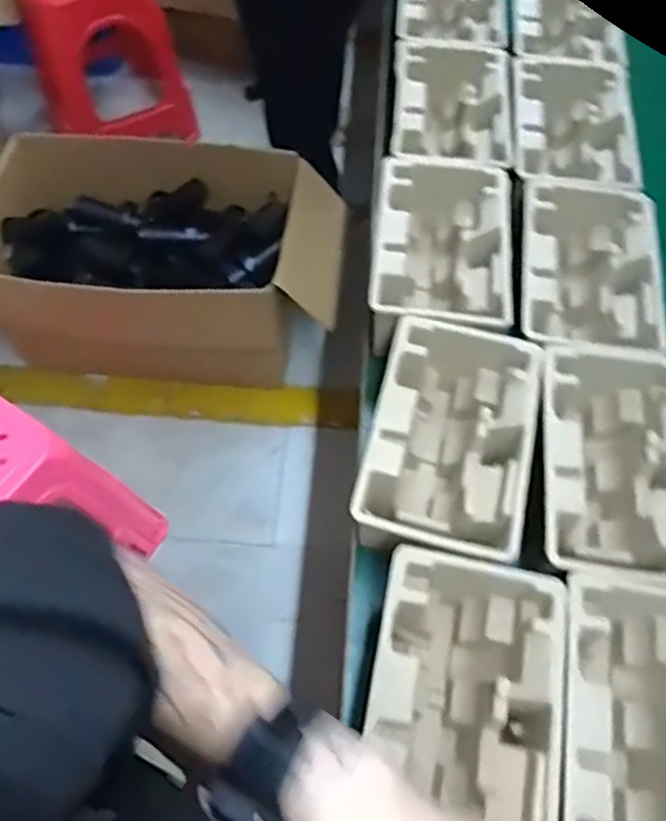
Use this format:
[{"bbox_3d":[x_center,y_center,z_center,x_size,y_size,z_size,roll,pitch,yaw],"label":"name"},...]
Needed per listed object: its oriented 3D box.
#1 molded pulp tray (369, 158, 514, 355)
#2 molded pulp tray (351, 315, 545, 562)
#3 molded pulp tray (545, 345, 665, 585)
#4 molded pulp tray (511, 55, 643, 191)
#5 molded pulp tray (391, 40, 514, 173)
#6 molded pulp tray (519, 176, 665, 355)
[{"bbox_3d":[0.120,-0.162,0.754,0.149,0.116,0.227,6,61,2],"label":"molded pulp tray"},{"bbox_3d":[0.111,0.039,0.646,0.146,0.113,0.224,13,62,6],"label":"molded pulp tray"},{"bbox_3d":[0.261,0.062,0.629,0.138,0.108,0.221,7,61,3],"label":"molded pulp tray"},{"bbox_3d":[0.295,-0.346,0.843,0.142,0.097,0.229,7,61,3],"label":"molded pulp tray"},{"bbox_3d":[0.150,-0.370,0.859,0.145,0.106,0.234,5,61,2],"label":"molded pulp tray"},{"bbox_3d":[0.275,-0.145,0.738,0.145,0.098,0.227,6,61,2],"label":"molded pulp tray"}]

